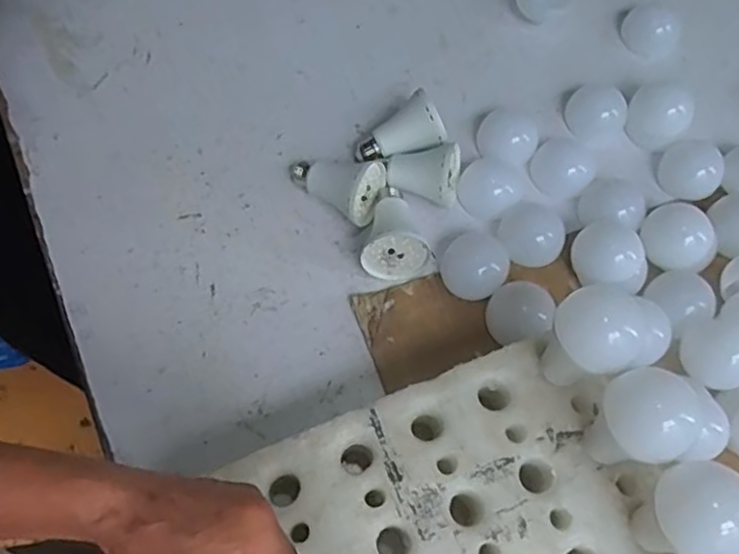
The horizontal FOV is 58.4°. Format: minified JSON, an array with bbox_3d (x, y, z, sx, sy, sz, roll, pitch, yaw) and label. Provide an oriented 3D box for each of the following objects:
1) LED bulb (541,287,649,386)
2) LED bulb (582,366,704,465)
[{"bbox_3d":[0.171,0.049,0.516,0.055,0.079,0.059,1,66,-3],"label":"LED bulb"},{"bbox_3d":[0.199,0.108,0.493,0.056,0.086,0.061,1,66,-3],"label":"LED bulb"}]

